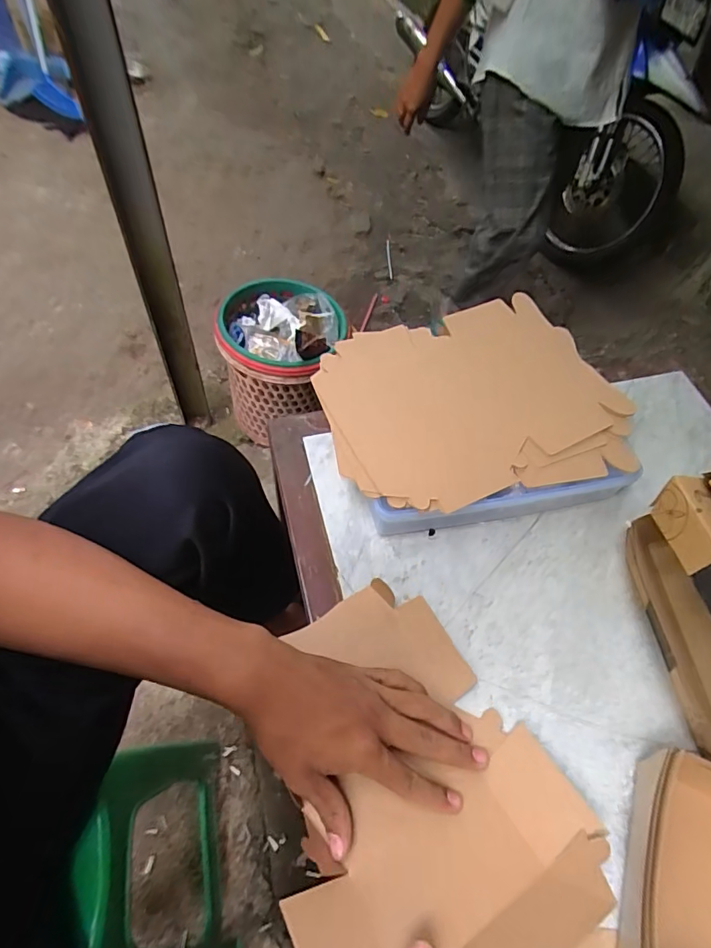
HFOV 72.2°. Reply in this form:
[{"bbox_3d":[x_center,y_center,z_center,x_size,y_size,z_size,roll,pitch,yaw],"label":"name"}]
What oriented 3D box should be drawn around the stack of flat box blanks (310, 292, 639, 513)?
[{"bbox_3d":[0.119,-0.081,0.505,0.304,0.029,0.232,-9,60,-12],"label":"stack of flat box blanks"}]

